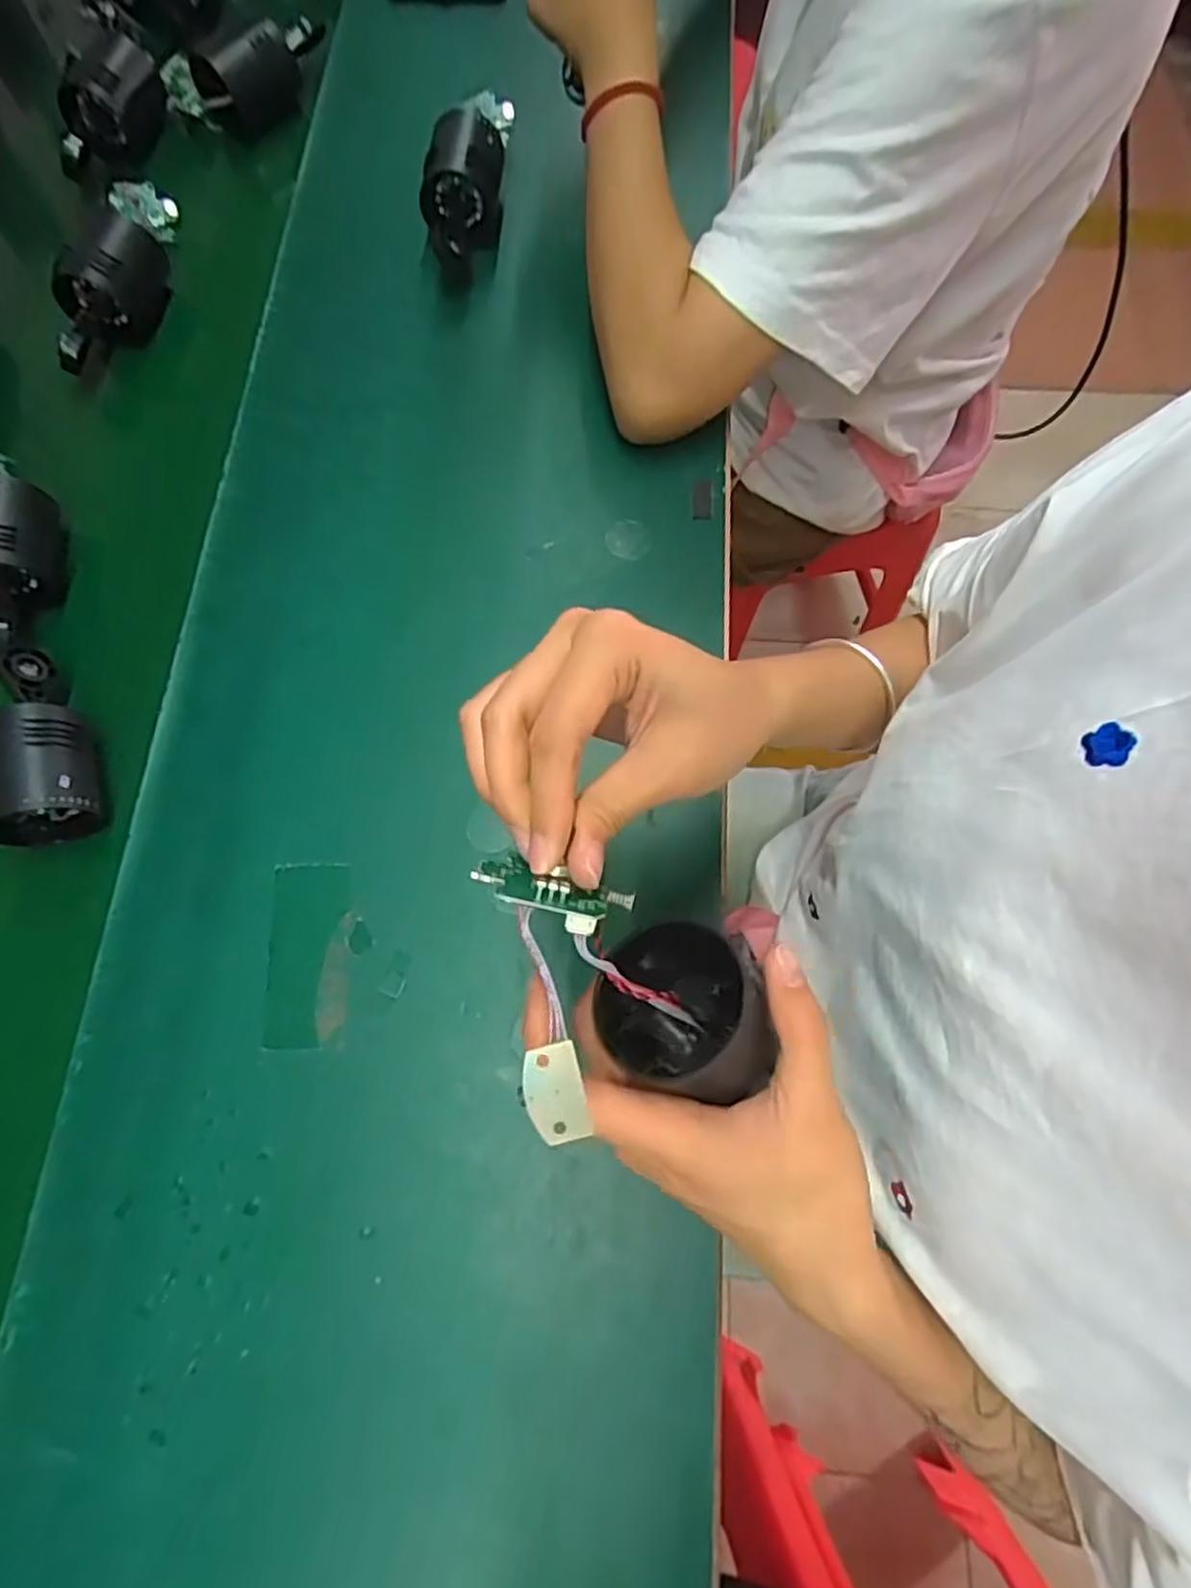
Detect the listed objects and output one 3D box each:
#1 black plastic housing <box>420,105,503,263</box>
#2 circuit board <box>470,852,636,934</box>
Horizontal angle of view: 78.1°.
[{"bbox_3d":[-0.099,-0.448,0.546,0.052,0.057,0.113,4,73,0],"label":"black plastic housing"},{"bbox_3d":[-0.014,0.033,0.234,0.050,0.026,0.015,16,111,6],"label":"circuit board"}]

